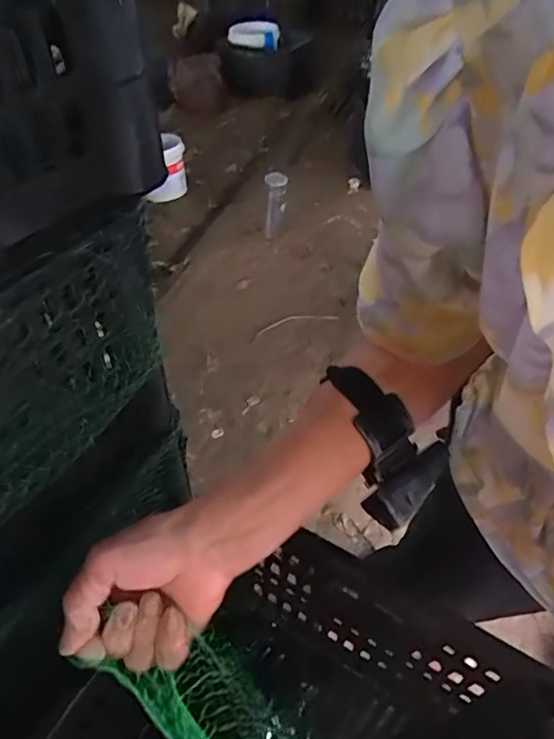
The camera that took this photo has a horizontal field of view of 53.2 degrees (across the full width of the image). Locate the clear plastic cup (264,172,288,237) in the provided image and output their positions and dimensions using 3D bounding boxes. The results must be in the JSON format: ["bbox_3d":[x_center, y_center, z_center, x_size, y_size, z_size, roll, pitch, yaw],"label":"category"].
[{"bbox_3d":[-0.008,-0.494,1.706,0.070,0.198,0.057,5,50,-1],"label":"clear plastic cup"}]

